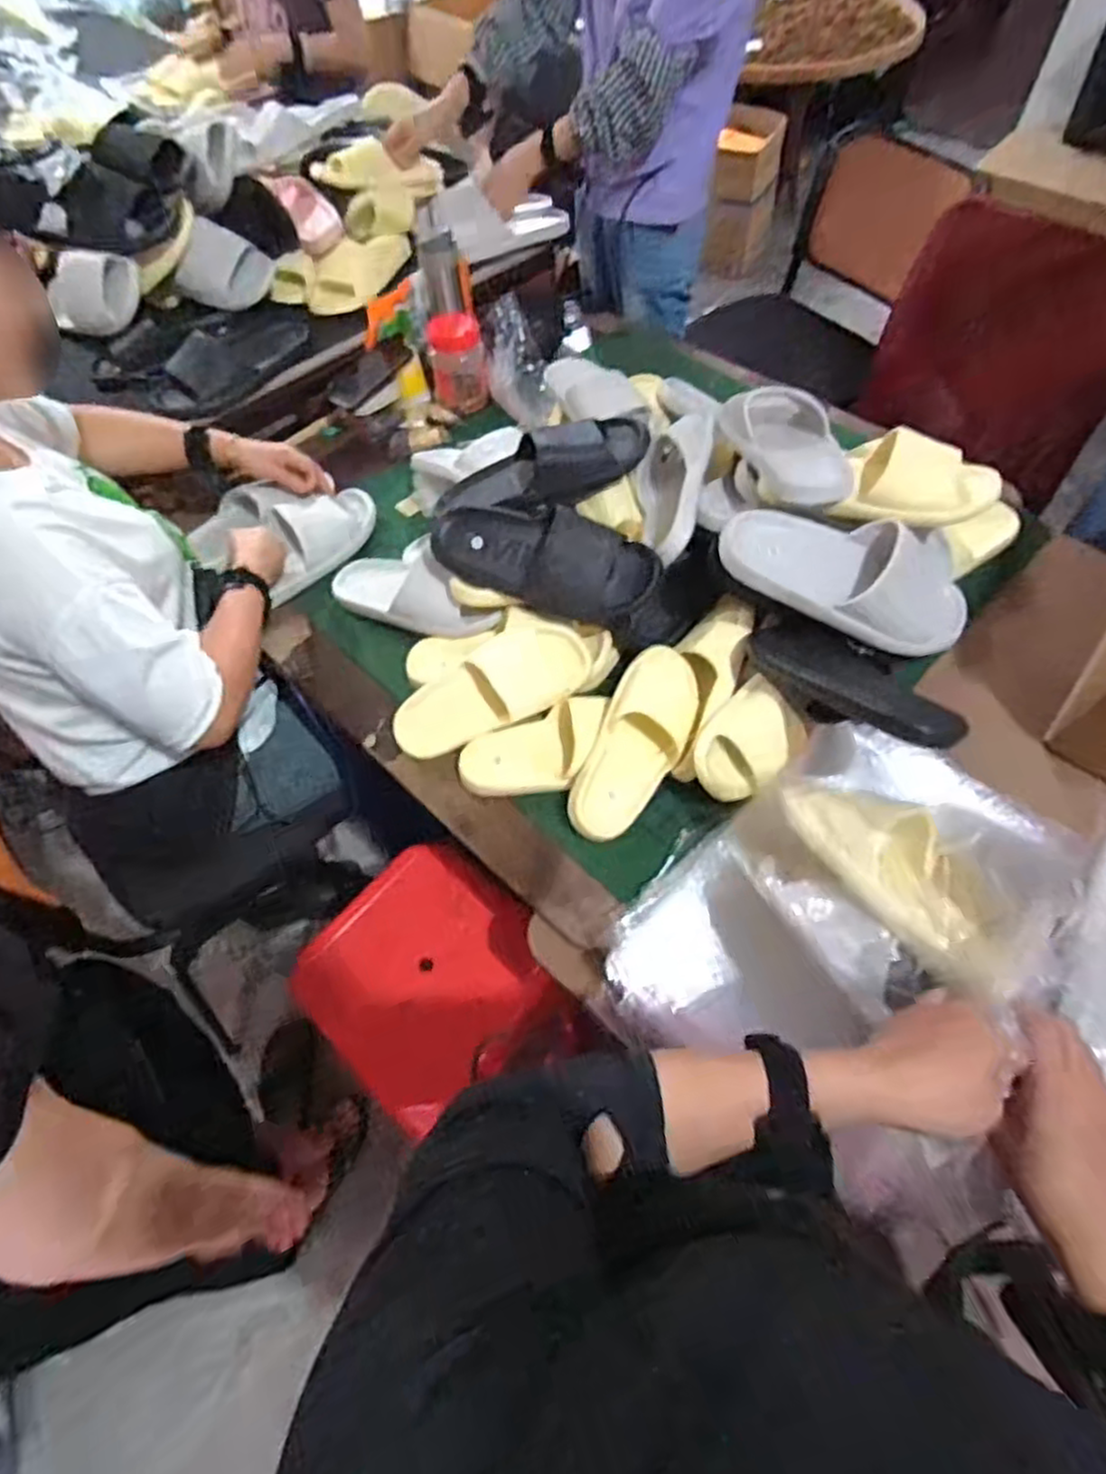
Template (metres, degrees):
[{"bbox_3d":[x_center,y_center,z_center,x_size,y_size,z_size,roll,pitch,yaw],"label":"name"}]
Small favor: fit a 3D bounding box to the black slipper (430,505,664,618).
[{"bbox_3d":[-0.009,-0.218,0.889,0.269,0.115,0.067,13,17,9],"label":"black slipper"}]

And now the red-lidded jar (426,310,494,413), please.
[{"bbox_3d":[-0.156,-0.620,1.191,0.097,0.126,0.075,-6,59,-2],"label":"red-lidded jar"}]

